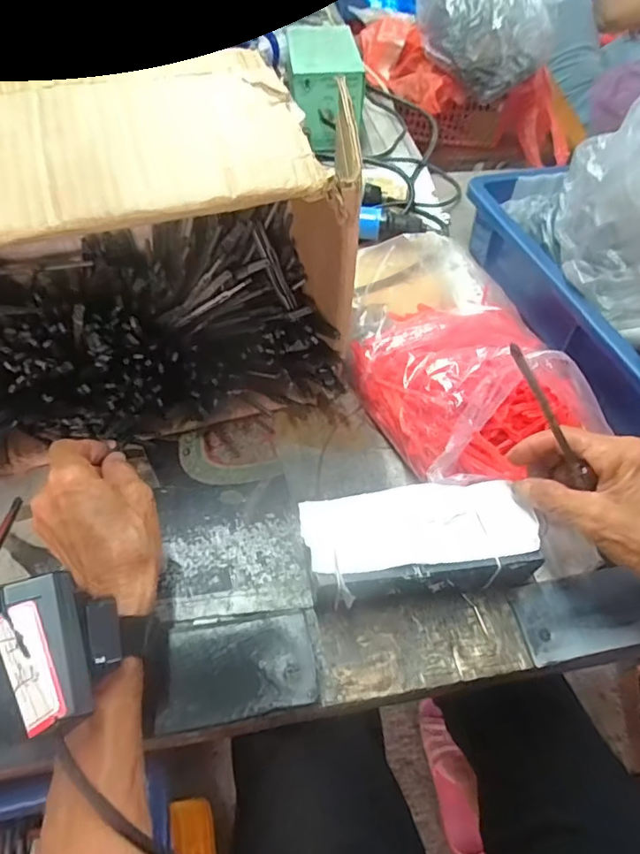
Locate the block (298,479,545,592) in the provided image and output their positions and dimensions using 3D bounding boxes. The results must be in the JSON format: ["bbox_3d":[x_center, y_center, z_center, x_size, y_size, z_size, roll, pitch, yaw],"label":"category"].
[{"bbox_3d":[0.066,0.080,0.363,0.149,0.050,0.065,-6,55,-7],"label":"block"}]

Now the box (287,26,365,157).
[{"bbox_3d":[0.003,-0.453,0.704,0.089,0.100,0.147,-4,54,-6],"label":"box"}]

